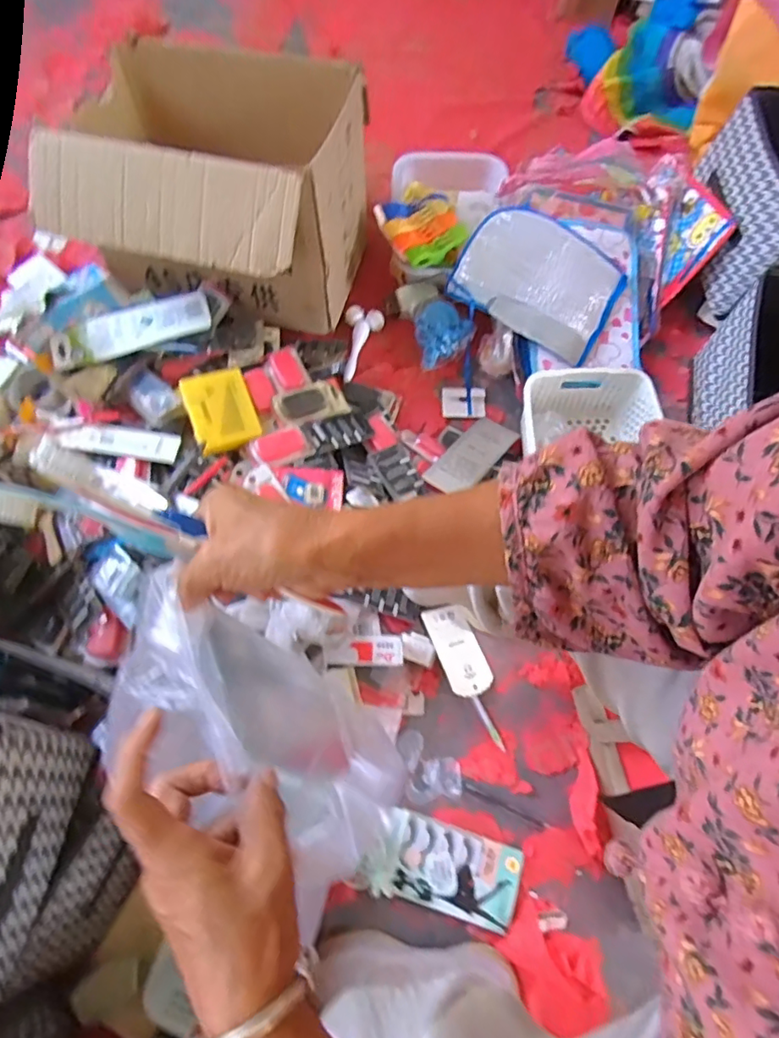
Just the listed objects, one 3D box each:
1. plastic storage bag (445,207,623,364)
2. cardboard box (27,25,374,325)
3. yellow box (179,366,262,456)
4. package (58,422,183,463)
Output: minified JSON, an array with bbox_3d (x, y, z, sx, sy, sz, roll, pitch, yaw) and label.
[{"bbox_3d":[0.248,-0.397,0.896,0.256,0.027,0.205,31,82,-1],"label":"plastic storage bag"},{"bbox_3d":[-0.266,-0.498,0.834,0.402,0.253,0.348,12,71,5],"label":"cardboard box"},{"bbox_3d":[-0.247,-0.161,0.798,0.092,0.031,0.123,-21,72,-7],"label":"yellow box"},{"bbox_3d":[-0.402,-0.117,0.802,0.178,0.010,0.047,8,71,3],"label":"package"}]

